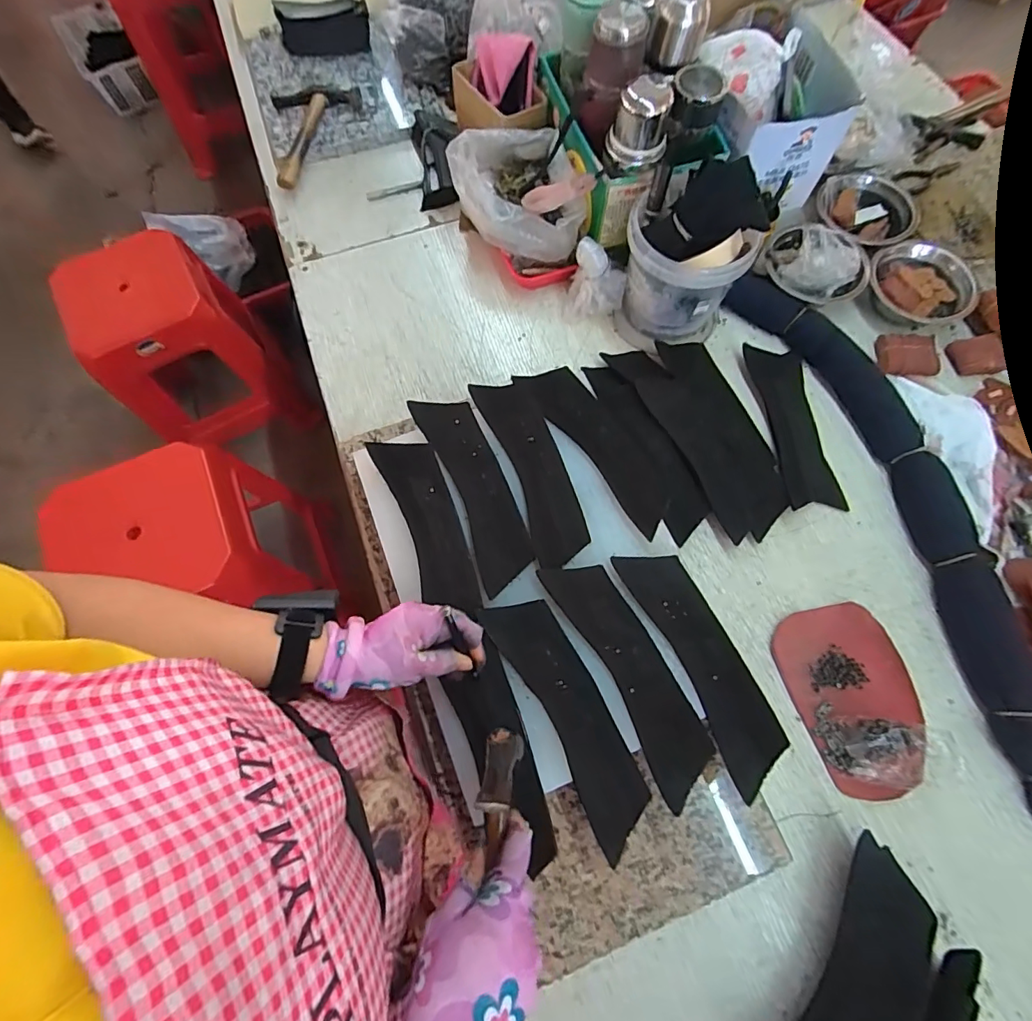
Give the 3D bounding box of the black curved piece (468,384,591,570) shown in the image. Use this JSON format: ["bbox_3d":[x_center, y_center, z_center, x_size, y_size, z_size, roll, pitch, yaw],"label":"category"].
[{"bbox_3d":[0.018,-0.049,0.548,0.068,0.009,0.230,-18,71,-5],"label":"black curved piece"}]

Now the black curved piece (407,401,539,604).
[{"bbox_3d":[-0.045,-0.027,0.535,0.066,0.011,0.230,-22,75,-12],"label":"black curved piece"}]

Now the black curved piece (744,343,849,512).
[{"bbox_3d":[0.368,-0.114,0.638,0.075,0.015,0.233,-4,73,-6],"label":"black curved piece"}]

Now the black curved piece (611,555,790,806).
[{"bbox_3d":[0.183,0.144,0.475,0.063,0.010,0.234,-27,74,0],"label":"black curved piece"}]

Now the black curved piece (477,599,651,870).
[{"bbox_3d":[0.050,0.190,0.459,0.064,0.009,0.232,-31,74,-2],"label":"black curved piece"}]

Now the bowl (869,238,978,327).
[{"bbox_3d":[0.587,-0.331,0.693,0.138,0.038,0.138,0,70,1],"label":"bowl"}]

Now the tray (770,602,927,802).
[{"bbox_3d":[0.369,0.198,0.518,0.127,0.030,0.187,-14,71,-4],"label":"tray"}]

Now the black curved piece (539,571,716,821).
[{"bbox_3d":[0.110,0.153,0.470,0.064,0.010,0.232,-28,72,-9],"label":"black curved piece"}]

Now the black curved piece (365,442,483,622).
[{"bbox_3d":[-0.093,0.015,0.519,0.062,0.013,0.210,-21,74,-10],"label":"black curved piece"}]

